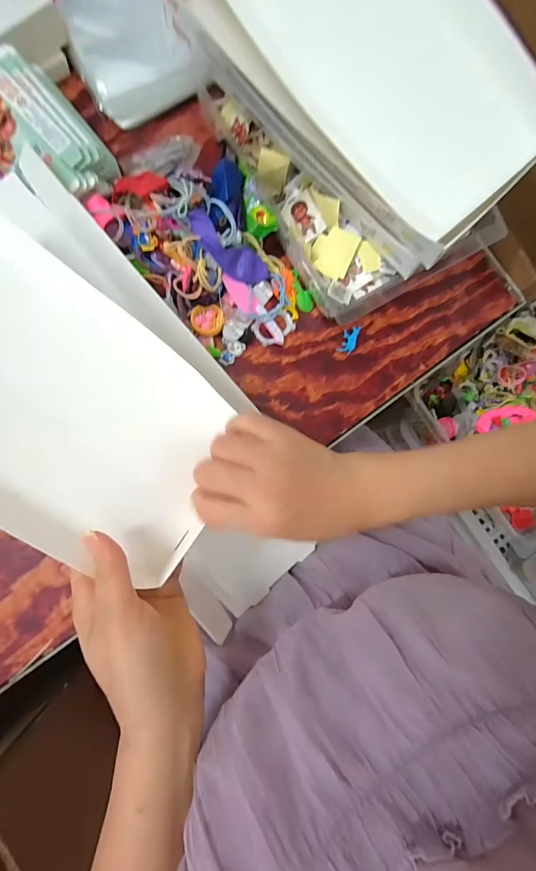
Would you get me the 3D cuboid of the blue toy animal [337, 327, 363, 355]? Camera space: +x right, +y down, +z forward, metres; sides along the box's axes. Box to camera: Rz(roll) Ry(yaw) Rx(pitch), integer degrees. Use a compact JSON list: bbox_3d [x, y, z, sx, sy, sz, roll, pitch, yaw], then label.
[{"bbox_3d":[0.090,-0.106,0.407,0.017,0.004,0.035,24,83,-2],"label":"blue toy animal"}]

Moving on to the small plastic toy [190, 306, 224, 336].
[{"bbox_3d":[-0.062,-0.118,0.383,0.032,0.013,0.029,-4,85,-5],"label":"small plastic toy"}]

